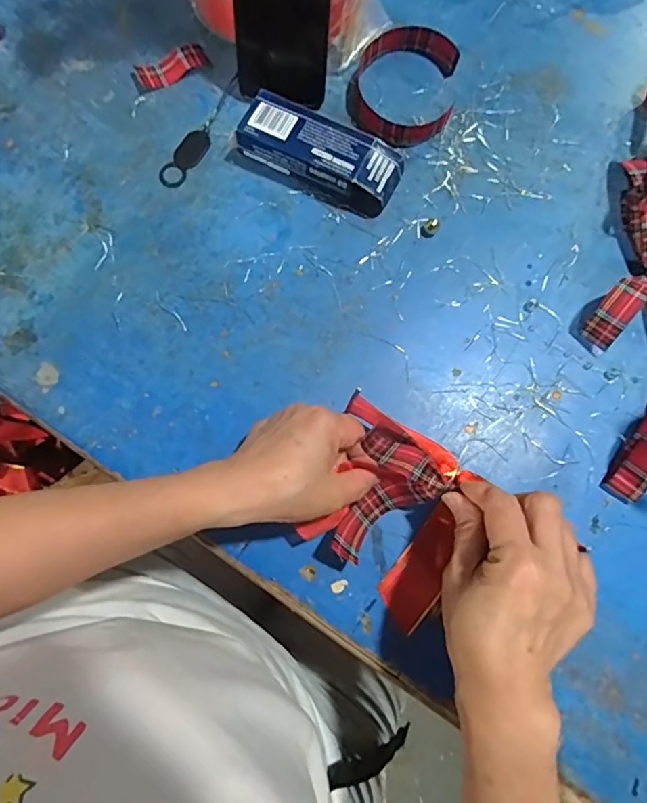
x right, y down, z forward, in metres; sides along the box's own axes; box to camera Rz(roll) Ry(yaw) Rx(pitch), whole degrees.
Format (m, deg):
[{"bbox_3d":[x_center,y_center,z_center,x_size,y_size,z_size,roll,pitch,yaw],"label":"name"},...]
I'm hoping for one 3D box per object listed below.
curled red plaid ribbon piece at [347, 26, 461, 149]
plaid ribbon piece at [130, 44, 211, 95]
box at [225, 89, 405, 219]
[{"bbox_3d":[0.072,-0.289,0.493,0.095,0.023,0.113,9,78,1],"label":"curled red plaid ribbon piece"},{"bbox_3d":[-0.143,-0.311,0.501,0.071,0.005,0.030,-26,79,-6],"label":"plaid ribbon piece"},{"bbox_3d":[-0.005,-0.217,0.469,0.144,0.036,0.057,25,79,5],"label":"box"}]

